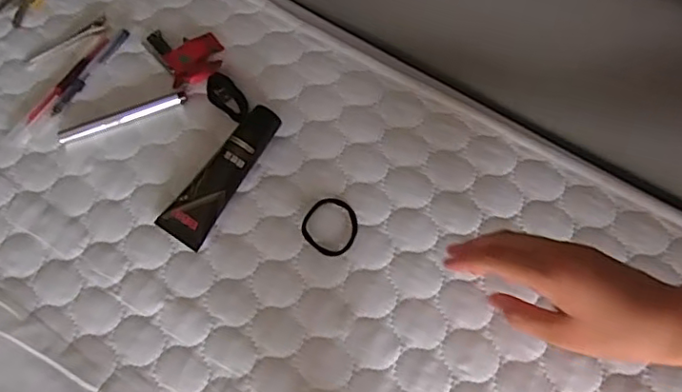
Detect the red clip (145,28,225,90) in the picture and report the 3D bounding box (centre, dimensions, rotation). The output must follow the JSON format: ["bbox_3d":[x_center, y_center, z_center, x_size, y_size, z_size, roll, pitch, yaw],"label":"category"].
[{"bbox_3d":[-0.145,-0.137,0.563,0.059,0.011,0.081,-33,69,-11],"label":"red clip"}]

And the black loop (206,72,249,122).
[{"bbox_3d":[-0.102,-0.090,0.538,0.049,0.011,0.028,38,73,17],"label":"black loop"}]

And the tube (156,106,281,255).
[{"bbox_3d":[-0.101,-0.020,0.501,0.039,0.026,0.130,30,71,15],"label":"tube"}]

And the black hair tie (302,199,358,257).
[{"bbox_3d":[-0.009,0.025,0.486,0.045,0.004,0.049,-1,66,2],"label":"black hair tie"}]

